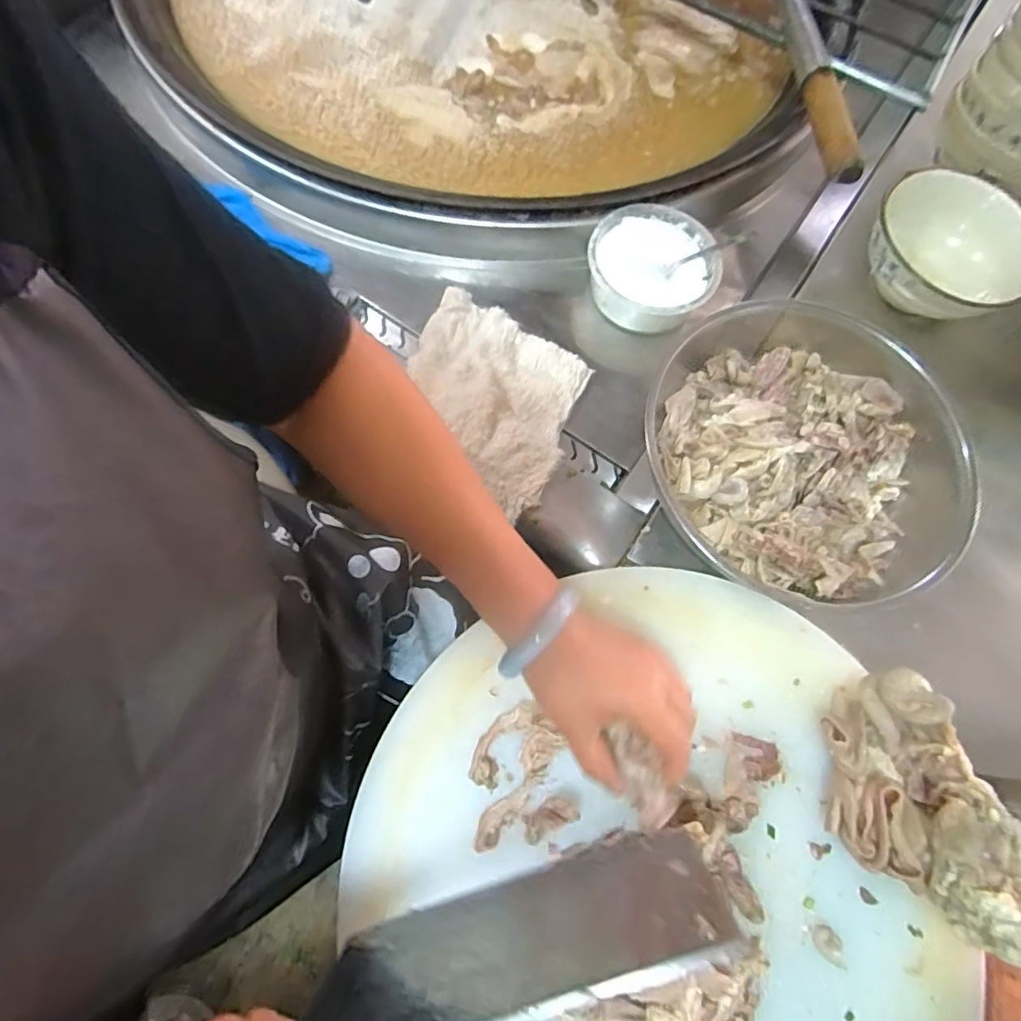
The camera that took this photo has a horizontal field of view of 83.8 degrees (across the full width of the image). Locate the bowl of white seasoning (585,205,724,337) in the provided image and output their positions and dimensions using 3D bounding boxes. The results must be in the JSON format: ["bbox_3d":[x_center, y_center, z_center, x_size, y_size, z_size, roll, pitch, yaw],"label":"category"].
[{"bbox_3d":[0.149,-0.253,0.606,0.133,0.062,0.112,31,73,6],"label":"bowl of white seasoning"}]

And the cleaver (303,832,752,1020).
[{"bbox_3d":[-0.051,0.227,0.274,0.316,0.121,0.025,-16,70,-6],"label":"cleaver"}]

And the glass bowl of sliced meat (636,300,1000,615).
[{"bbox_3d":[0.241,-0.049,0.487,0.257,0.098,0.221,42,75,9],"label":"glass bowl of sliced meat"}]

